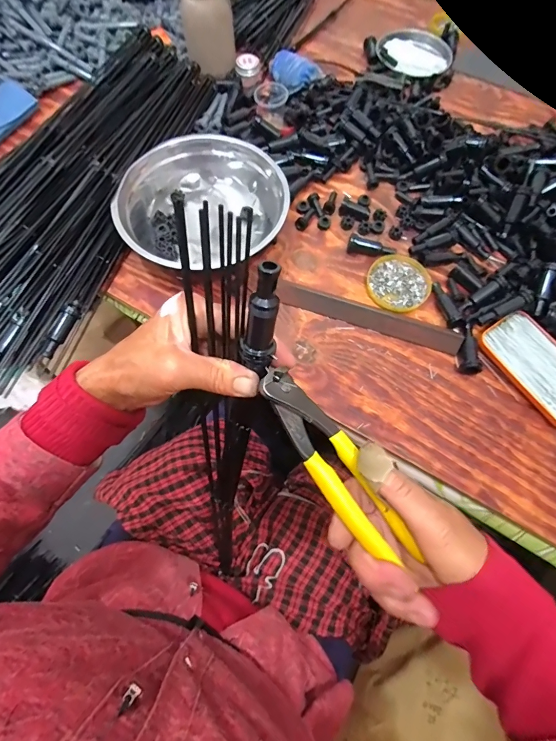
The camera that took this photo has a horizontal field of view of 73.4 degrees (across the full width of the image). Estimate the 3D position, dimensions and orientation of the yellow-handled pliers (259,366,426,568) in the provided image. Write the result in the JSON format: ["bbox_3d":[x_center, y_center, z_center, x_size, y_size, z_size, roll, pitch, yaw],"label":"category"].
[{"bbox_3d":[0.036,0.059,0.246,0.037,0.018,0.141,-32,81,-13],"label":"yellow-handled pliers"}]

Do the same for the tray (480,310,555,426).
[{"bbox_3d":[0.317,-0.002,0.452,0.069,0.020,0.143,-34,74,-14],"label":"tray"}]

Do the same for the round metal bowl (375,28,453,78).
[{"bbox_3d":[0.256,-0.598,0.699,0.133,0.025,0.133,1,69,-2],"label":"round metal bowl"}]

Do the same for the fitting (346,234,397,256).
[{"bbox_3d":[0.131,-0.173,0.519,0.066,0.015,0.018,12,69,3],"label":"fitting"}]

